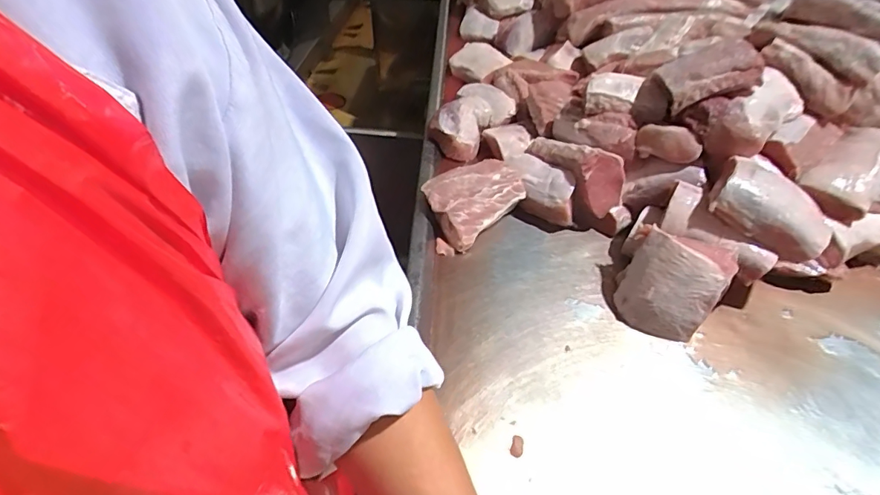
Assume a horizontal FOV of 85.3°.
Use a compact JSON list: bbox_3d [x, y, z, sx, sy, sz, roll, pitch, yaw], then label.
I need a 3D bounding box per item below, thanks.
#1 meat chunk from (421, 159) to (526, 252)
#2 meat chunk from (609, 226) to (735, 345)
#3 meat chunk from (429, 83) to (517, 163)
[{"bbox_3d":[0.054,-0.088,0.862,0.176,0.074,0.130,-32,57,-33],"label":"meat chunk"},{"bbox_3d":[0.351,0.050,0.724,0.129,0.122,0.134,4,45,-4],"label":"meat chunk"},{"bbox_3d":[0.080,-0.283,1.046,0.141,0.068,0.245,21,46,13],"label":"meat chunk"}]

